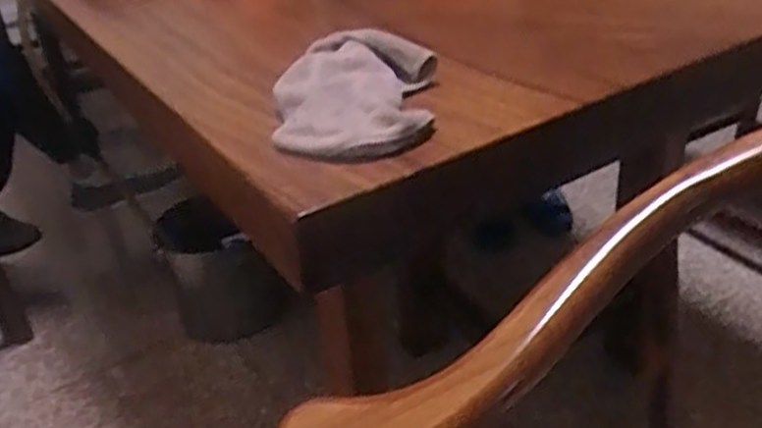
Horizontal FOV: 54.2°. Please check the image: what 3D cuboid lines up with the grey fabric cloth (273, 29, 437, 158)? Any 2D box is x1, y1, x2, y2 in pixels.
[{"bbox_3d":[-0.021,-0.093,0.571,0.123,0.036,0.149,-2,32,4],"label":"grey fabric cloth"}]

